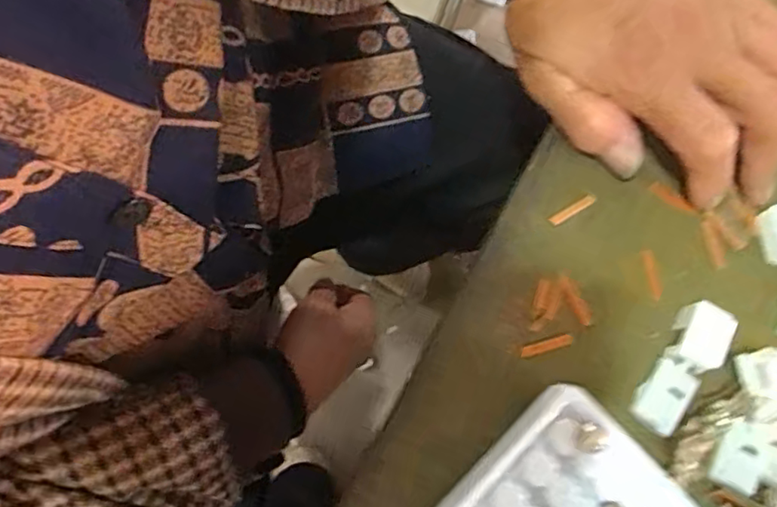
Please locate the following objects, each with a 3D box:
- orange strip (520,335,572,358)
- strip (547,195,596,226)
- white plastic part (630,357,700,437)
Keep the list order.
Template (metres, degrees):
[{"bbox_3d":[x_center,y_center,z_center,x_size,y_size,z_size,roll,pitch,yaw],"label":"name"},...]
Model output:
[{"bbox_3d":[0.066,0.038,0.250,0.023,0.004,0.004,-15,81,-7],"label":"orange strip"},{"bbox_3d":[0.081,-0.019,0.262,0.023,0.004,0.005,-30,83,-10],"label":"strip"},{"bbox_3d":[0.114,0.059,0.247,0.021,0.004,0.028,39,78,3],"label":"white plastic part"}]

